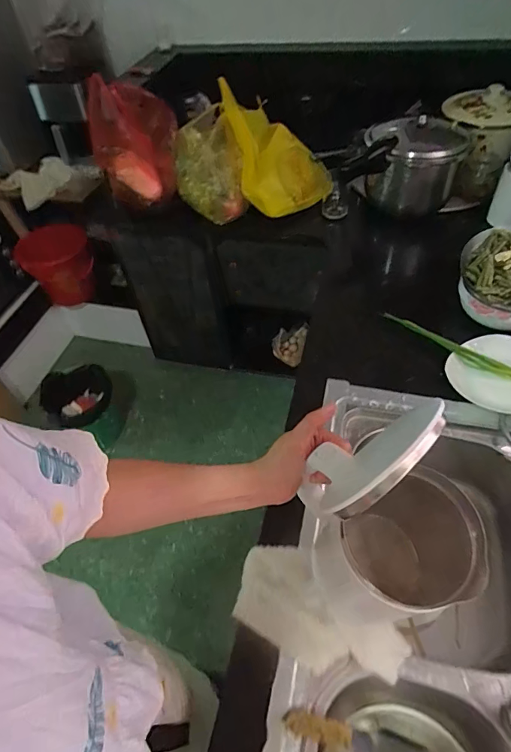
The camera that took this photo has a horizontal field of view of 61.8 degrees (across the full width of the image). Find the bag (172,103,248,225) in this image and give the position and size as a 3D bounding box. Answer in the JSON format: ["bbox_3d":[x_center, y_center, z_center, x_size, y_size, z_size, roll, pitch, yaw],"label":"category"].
[{"bbox_3d":[-0.145,-0.622,1.259,0.178,0.207,0.299,-13,53,-5],"label":"bag"}]

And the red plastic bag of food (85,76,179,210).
[{"bbox_3d":[-0.334,-0.660,1.217,0.227,0.311,0.225,-19,54,-9],"label":"red plastic bag of food"}]

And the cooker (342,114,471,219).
[{"bbox_3d":[0.395,-0.596,1.183,0.284,0.232,0.212,1,53,5],"label":"cooker"}]

